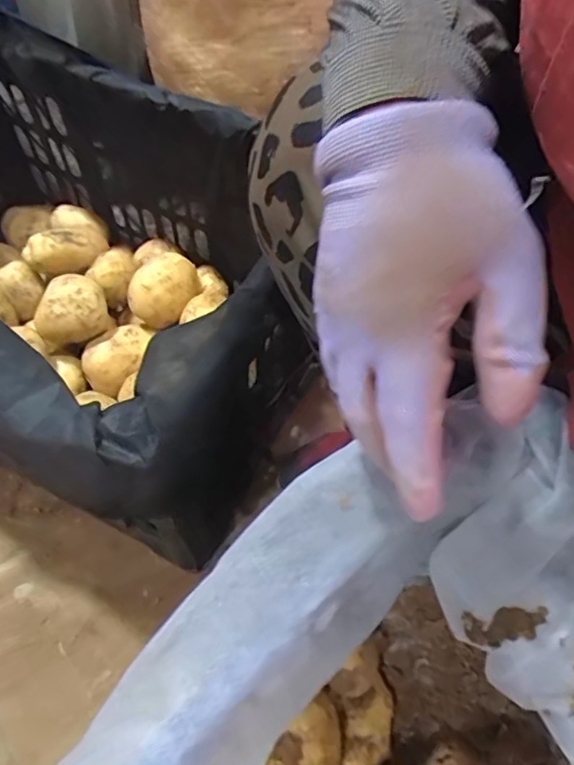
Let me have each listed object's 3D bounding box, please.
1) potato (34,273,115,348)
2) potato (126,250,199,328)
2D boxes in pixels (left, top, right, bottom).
[{"bbox_3d":[-0.235,-0.076,0.609,0.074,0.062,0.055,-19,60,-12],"label":"potato"},{"bbox_3d":[-0.139,-0.107,0.627,0.060,0.058,0.081,34,64,20],"label":"potato"}]

